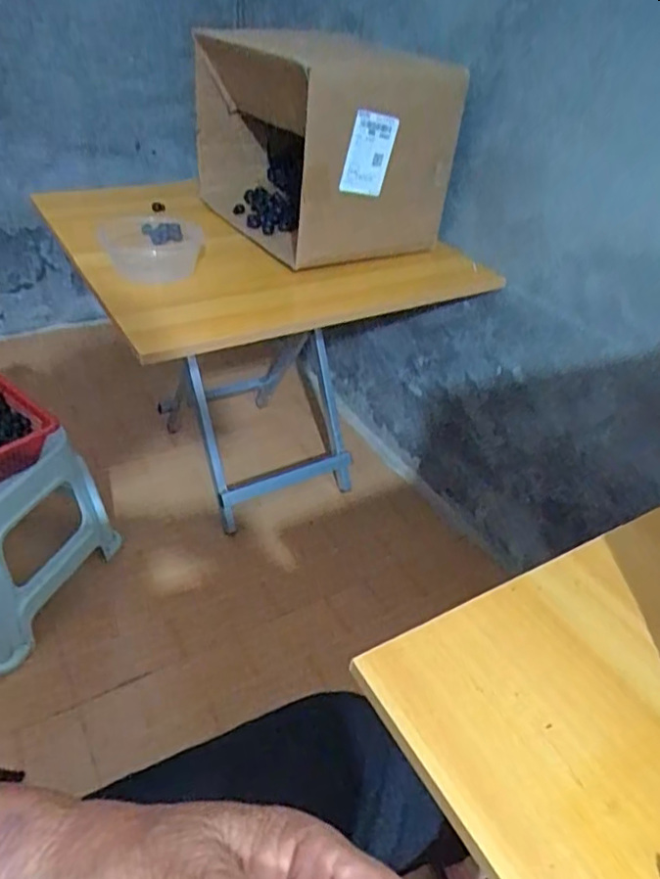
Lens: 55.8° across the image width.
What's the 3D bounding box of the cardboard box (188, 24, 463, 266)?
[{"bbox_3d":[-0.015,-0.505,1.058,0.311,0.271,0.376,-20,47,-29],"label":"cardboard box"}]

